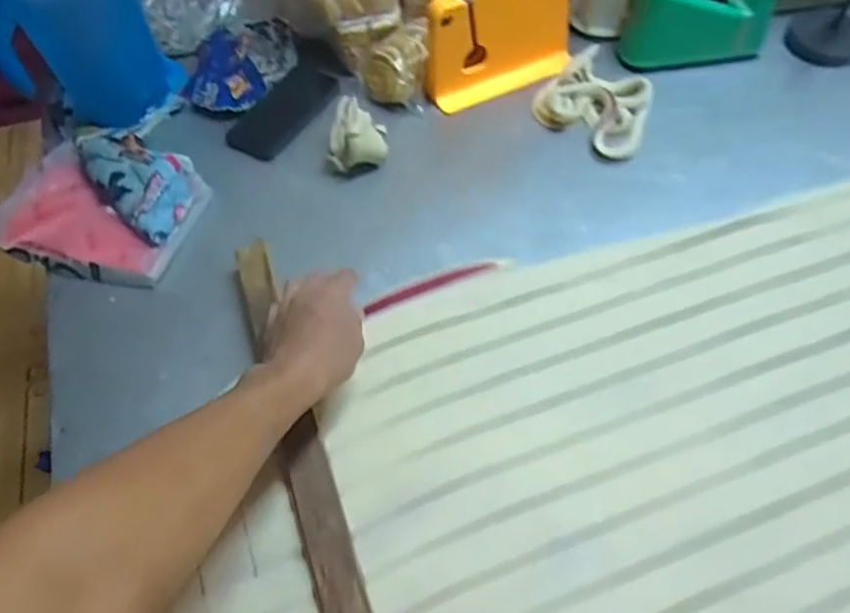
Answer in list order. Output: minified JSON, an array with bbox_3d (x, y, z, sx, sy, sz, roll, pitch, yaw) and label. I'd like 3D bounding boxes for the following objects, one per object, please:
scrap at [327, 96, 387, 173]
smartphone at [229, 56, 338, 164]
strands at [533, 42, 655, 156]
[{"bbox_3d":[-0.089,-0.218,0.765,0.075,0.060,0.079,-1,57,2],"label":"scrap"},{"bbox_3d":[-0.191,-0.273,0.829,0.079,0.010,0.177,29,65,10],"label":"smartphone"},{"bbox_3d":[0.242,-0.281,0.814,0.151,0.021,0.159,33,64,22],"label":"strands"}]

